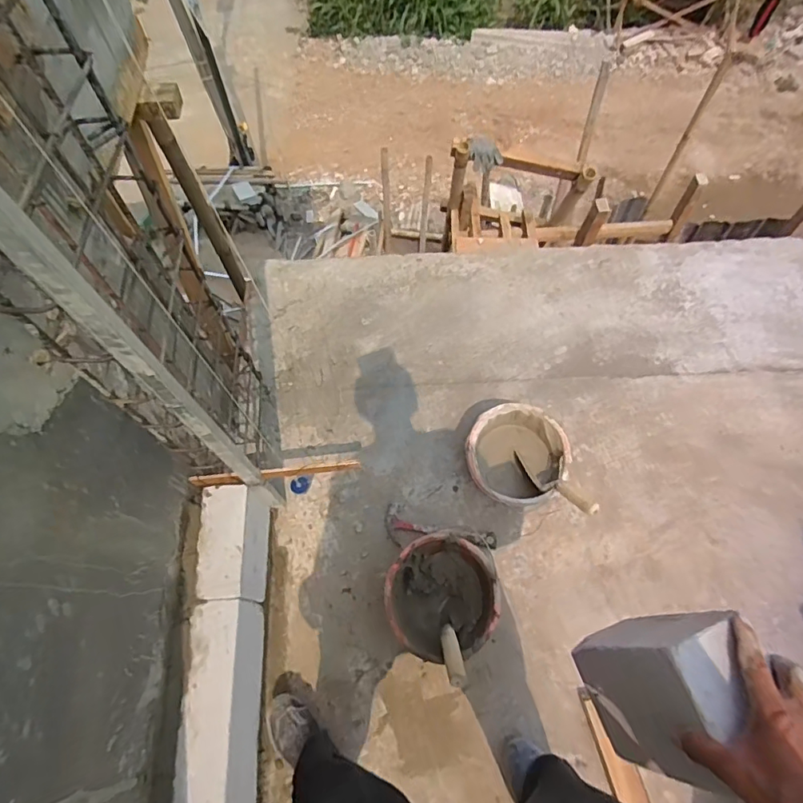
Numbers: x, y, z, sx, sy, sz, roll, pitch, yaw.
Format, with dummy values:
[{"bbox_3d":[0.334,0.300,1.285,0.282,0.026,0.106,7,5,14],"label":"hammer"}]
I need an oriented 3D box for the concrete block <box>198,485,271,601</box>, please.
[{"bbox_3d":[-0.390,0.341,1.199,0.104,0.193,0.247,-3,64,1],"label":"concrete block"}]

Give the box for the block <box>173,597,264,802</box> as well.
[{"bbox_3d":[-0.358,0.726,1.013,0.109,0.228,0.604,-6,64,0],"label":"block"}]

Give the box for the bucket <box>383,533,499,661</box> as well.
[{"bbox_3d":[0.093,0.452,1.168,0.239,0.164,0.245,-1,64,2],"label":"bucket"}]

